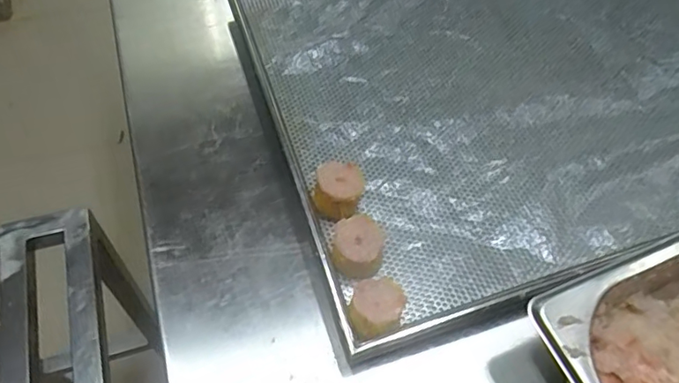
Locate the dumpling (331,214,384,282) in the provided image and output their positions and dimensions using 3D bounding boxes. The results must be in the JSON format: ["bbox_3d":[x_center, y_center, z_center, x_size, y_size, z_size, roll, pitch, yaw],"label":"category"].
[{"bbox_3d":[0.014,0.044,0.405,0.036,0.032,0.044,7,57,3],"label":"dumpling"}]

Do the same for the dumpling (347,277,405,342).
[{"bbox_3d":[0.026,0.086,0.382,0.035,0.026,0.045,16,58,9],"label":"dumpling"}]

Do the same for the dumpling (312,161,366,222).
[{"bbox_3d":[-0.001,0.002,0.431,0.037,0.034,0.042,15,58,8],"label":"dumpling"}]

